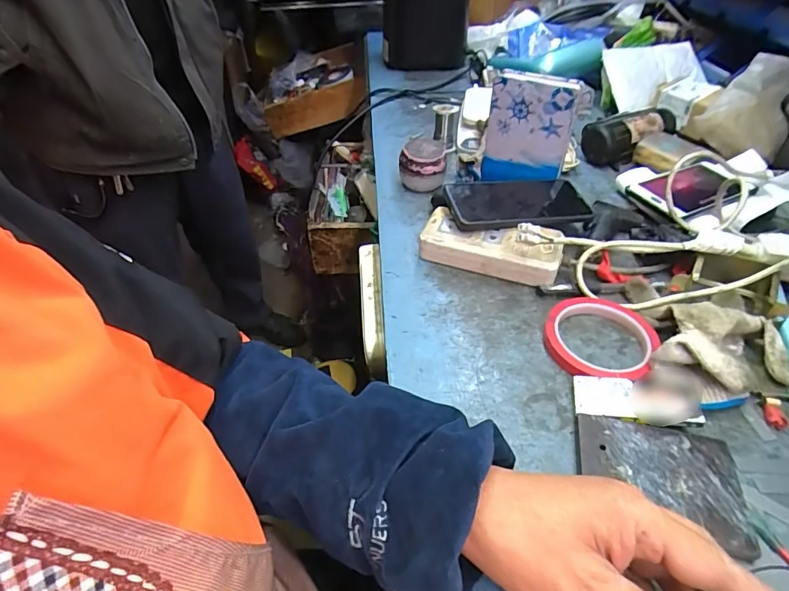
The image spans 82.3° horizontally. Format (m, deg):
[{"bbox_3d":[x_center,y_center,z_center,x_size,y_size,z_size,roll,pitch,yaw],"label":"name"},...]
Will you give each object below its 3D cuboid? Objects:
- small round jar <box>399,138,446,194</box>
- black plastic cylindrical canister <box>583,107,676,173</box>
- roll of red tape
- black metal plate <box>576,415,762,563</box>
[{"bbox_3d":[0.037,-0.175,0.612,0.058,0.061,0.059,-2,43,0],"label":"small round jar"},{"bbox_3d":[0.352,-0.236,0.667,0.150,0.053,0.057,-18,45,-17],"label":"black plastic cylindrical canister"},{"bbox_3d":[0.192,0.040,0.412,0.102,0.017,0.094,-1,43,1],"label":"roll of red tape"},{"bbox_3d":[0.185,0.128,0.316,0.104,0.004,0.080,7,45,10],"label":"black metal plate"}]

